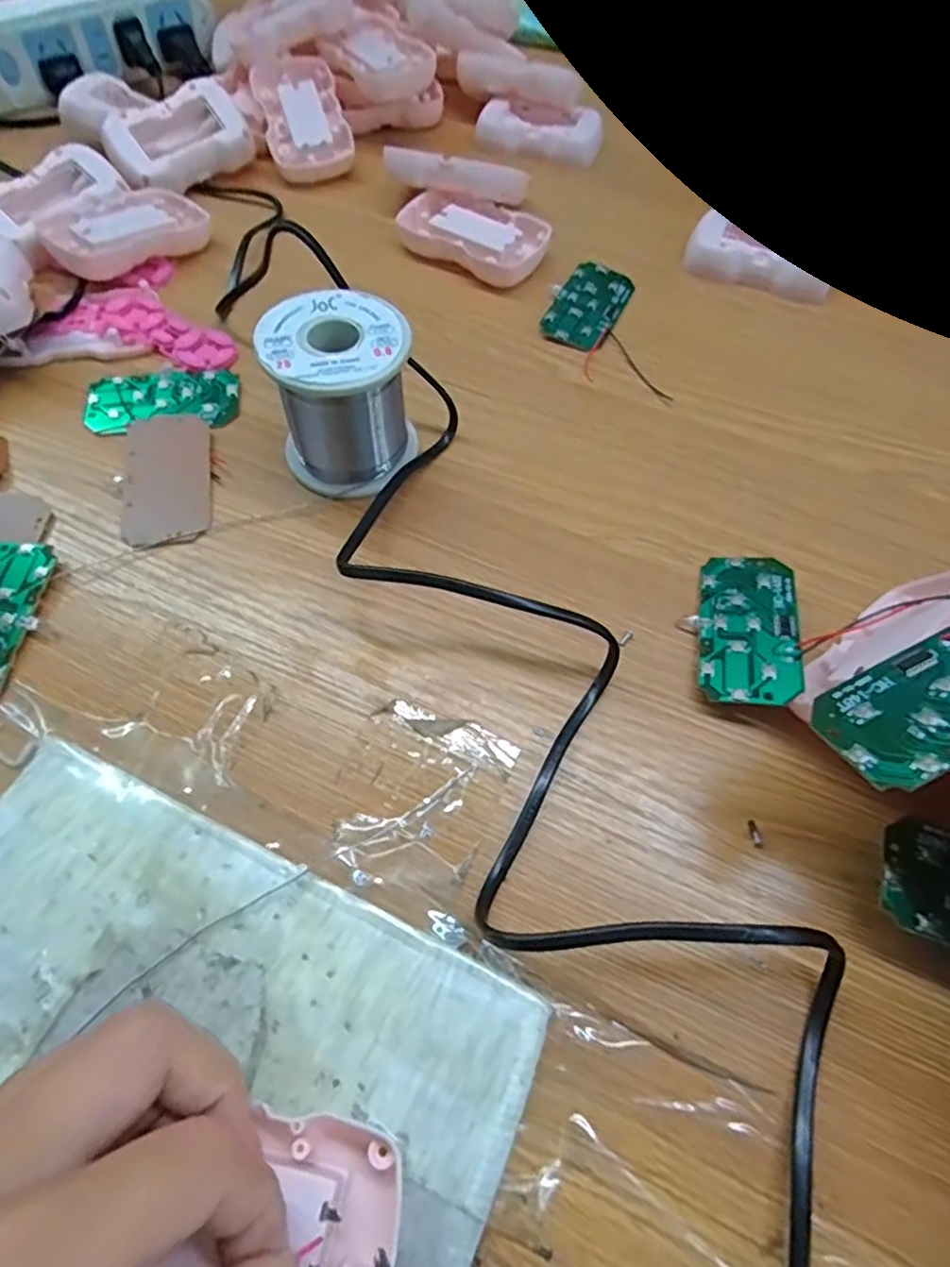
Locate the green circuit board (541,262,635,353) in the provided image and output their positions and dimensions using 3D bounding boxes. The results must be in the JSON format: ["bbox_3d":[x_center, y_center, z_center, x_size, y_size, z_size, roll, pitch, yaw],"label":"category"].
[{"bbox_3d":[0.066,-0.190,0.379,0.038,0.005,0.077,24,63,11],"label":"green circuit board"}]

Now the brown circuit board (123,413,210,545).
[{"bbox_3d":[-0.143,-0.072,0.305,0.037,0.006,0.075,-9,62,-7],"label":"brown circuit board"}]

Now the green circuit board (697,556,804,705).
[{"bbox_3d":[0.111,-0.004,0.266,0.036,0.004,0.073,2,54,18],"label":"green circuit board"}]

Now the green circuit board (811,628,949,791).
[{"bbox_3d":[0.136,0.017,0.186,0.072,0.004,0.038,-28,38,-2],"label":"green circuit board"}]

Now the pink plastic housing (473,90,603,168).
[{"bbox_3d":[0.045,-0.357,0.464,0.087,0.020,0.051,7,61,2],"label":"pink plastic housing"}]

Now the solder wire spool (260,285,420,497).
[{"bbox_3d":[-0.059,-0.105,0.294,0.059,0.063,0.062,-8,61,-6],"label":"solder wire spool"}]

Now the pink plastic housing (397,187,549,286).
[{"bbox_3d":[-0.001,-0.242,0.399,0.089,0.017,0.056,21,62,9],"label":"pink plastic housing"}]

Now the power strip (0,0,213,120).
[{"bbox_3d":[-0.283,-0.431,0.477,0.189,0.057,0.043,-23,64,-14],"label":"power strip"}]

